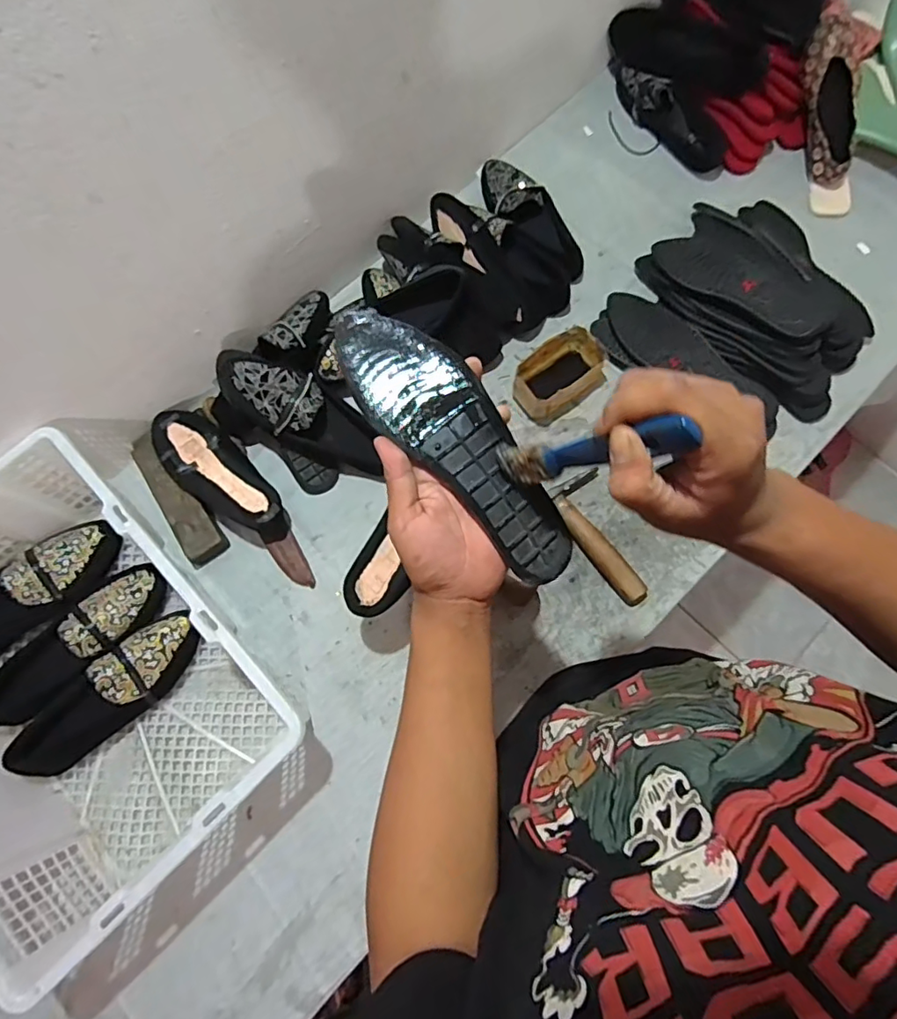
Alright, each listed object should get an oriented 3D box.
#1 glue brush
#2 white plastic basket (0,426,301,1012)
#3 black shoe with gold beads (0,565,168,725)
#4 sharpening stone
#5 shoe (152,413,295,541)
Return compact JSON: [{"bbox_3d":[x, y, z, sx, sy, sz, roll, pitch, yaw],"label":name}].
[{"bbox_3d":[0.079,-0.034,0.336,0.027,0.163,0.021,27,77,-22],"label":"glue brush"},{"bbox_3d":[-0.425,0.193,0.646,0.347,0.161,0.467,-42,77,-9],"label":"white plastic basket"},{"bbox_3d":[-0.476,0.164,0.716,0.255,0.092,0.094,-38,76,-8],"label":"black shoe with gold beads"},{"bbox_3d":[-0.371,-0.019,0.770,0.056,0.032,0.201,-30,75,-6],"label":"sharpening stone"},{"bbox_3d":[-0.314,-0.048,0.761,0.242,0.064,0.089,41,79,12],"label":"shoe"}]

